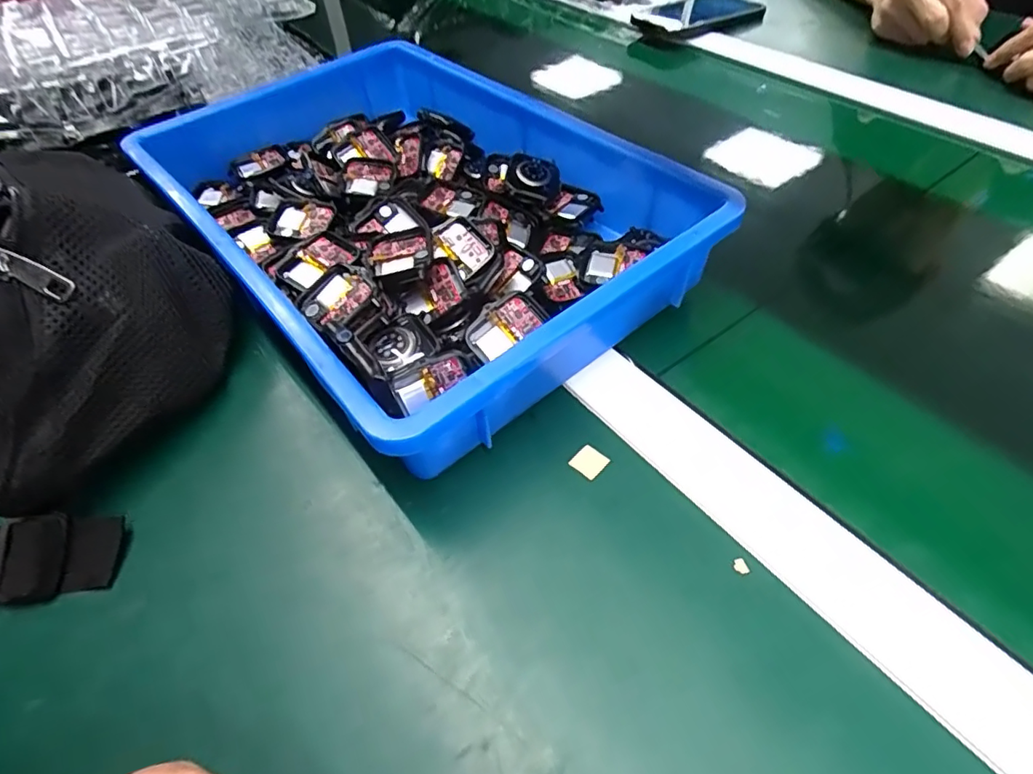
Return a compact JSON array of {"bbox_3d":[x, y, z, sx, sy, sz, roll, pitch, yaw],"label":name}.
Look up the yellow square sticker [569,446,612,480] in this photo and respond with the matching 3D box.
[{"bbox_3d":[0.037,0.039,0.287,0.016,0.004,0.015,35,60,28],"label":"yellow square sticker"}]

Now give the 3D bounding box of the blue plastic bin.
[{"bbox_3d":[-0.080,-0.125,0.392,0.248,0.069,0.380,-34,56,-23],"label":"blue plastic bin"}]

